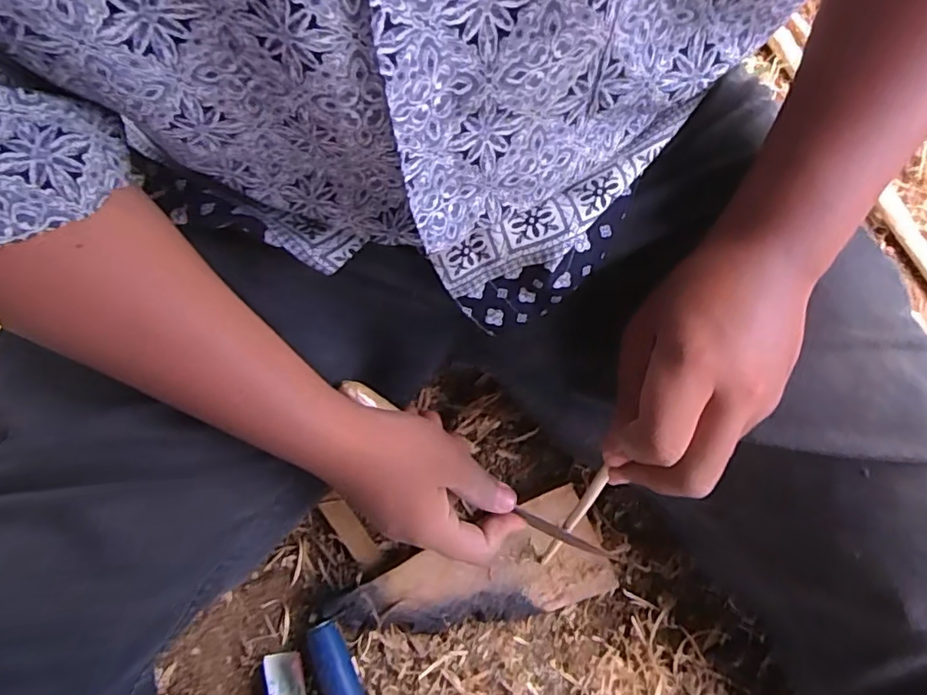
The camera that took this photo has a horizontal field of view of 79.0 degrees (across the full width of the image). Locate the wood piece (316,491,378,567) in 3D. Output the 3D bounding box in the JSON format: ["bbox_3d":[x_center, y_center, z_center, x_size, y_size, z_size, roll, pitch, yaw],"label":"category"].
[{"bbox_3d":[-0.090,0.142,0.438,0.019,0.007,0.062,-36,83,-12],"label":"wood piece"}]

